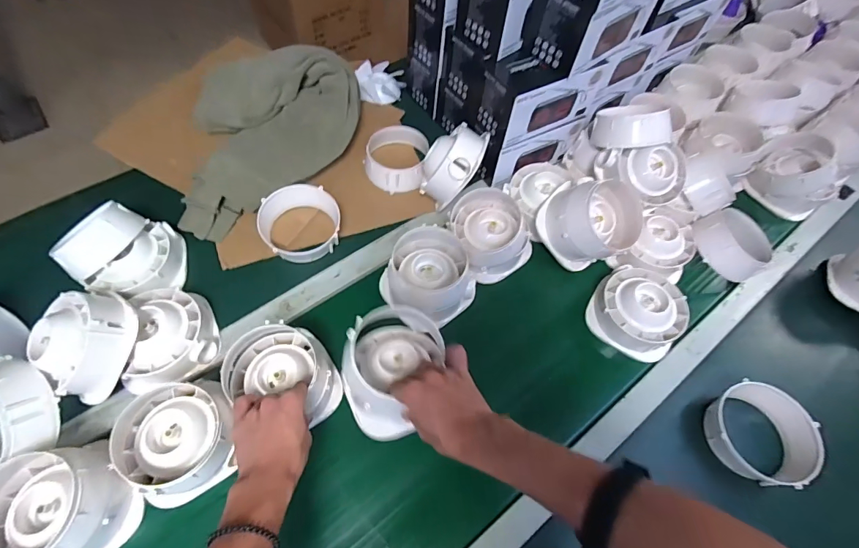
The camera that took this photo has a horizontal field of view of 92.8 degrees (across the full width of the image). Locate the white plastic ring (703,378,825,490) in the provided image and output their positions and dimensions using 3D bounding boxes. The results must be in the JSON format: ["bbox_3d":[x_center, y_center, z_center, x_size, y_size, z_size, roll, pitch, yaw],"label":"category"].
[{"bbox_3d":[0.461,0.222,0.574,0.128,0.058,0.131,1,61,-2],"label":"white plastic ring"}]

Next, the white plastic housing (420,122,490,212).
[{"bbox_3d":[0.037,-0.199,0.722,0.080,0.138,0.127,32,27,-10],"label":"white plastic housing"}]

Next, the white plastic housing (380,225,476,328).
[{"bbox_3d":[0.001,0.000,0.655,0.141,0.086,0.130,1,61,-2],"label":"white plastic housing"}]

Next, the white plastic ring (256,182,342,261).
[{"bbox_3d":[-0.216,-0.087,0.690,0.130,0.058,0.119,-8,62,-7],"label":"white plastic ring"}]

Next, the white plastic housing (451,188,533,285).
[{"bbox_3d":[0.109,-0.072,0.714,0.134,0.090,0.132,1,61,-2],"label":"white plastic housing"}]

